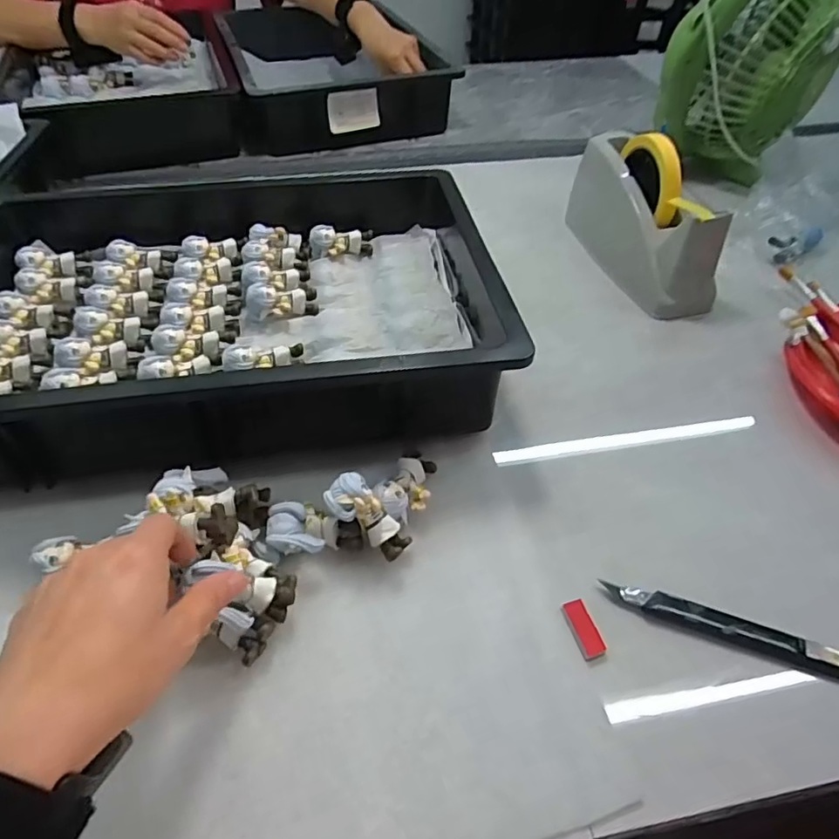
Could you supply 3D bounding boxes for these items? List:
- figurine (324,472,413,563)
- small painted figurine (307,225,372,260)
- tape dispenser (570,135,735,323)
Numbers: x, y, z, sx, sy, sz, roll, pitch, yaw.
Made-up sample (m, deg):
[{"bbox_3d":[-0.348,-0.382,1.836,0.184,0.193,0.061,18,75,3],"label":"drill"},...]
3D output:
[{"bbox_3d":[-0.030,0.061,0.361,0.061,0.023,0.027,47,55,-6],"label":"figurine"},{"bbox_3d":[-0.080,-0.180,0.579,0.063,0.026,0.028,-2,49,-7],"label":"small painted figurine"},{"bbox_3d":[0.238,-0.217,0.603,0.072,0.124,0.213,-9,48,-8],"label":"tape dispenser"}]

